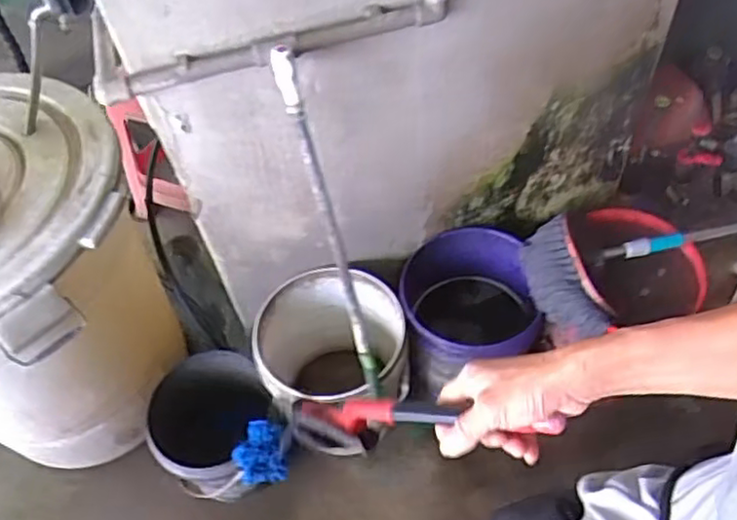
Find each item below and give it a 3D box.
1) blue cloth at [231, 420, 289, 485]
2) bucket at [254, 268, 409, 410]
[{"bbox_3d":[-0.211,0.384,1.303,0.085,0.160,0.072,-21,56,-10],"label":"blue cloth"},{"bbox_3d":[-0.061,0.235,1.417,0.281,0.366,0.274,-3,54,4],"label":"bucket"}]

